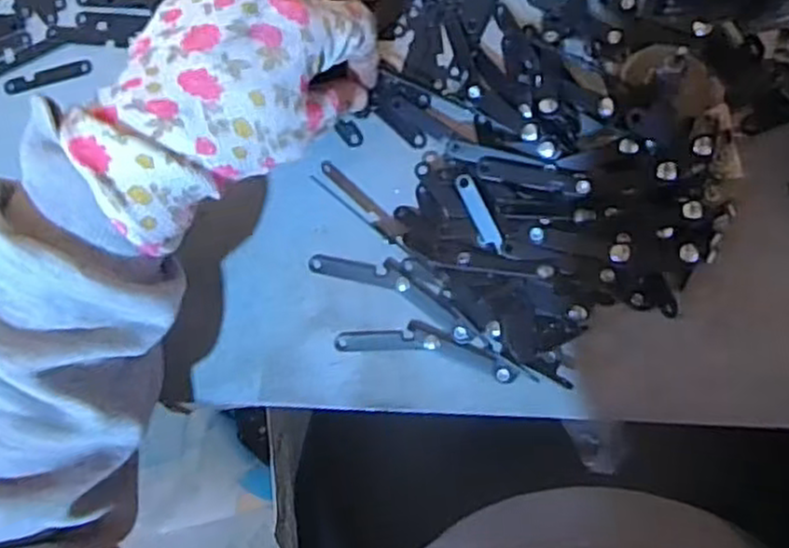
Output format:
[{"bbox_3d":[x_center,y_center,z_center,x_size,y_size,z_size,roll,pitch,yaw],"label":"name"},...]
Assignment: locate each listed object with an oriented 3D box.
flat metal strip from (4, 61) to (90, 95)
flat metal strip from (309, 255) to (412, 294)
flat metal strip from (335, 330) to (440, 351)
[{"bbox_3d":[-0.189,-0.108,0.406,0.054,0.004,0.009,-10,86,9],"label":"flat metal strip"},{"bbox_3d":[-0.018,-0.001,0.370,0.050,0.004,0.010,13,90,10],"label":"flat metal strip"},{"bbox_3d":[-0.004,0.033,0.367,0.051,0.004,0.010,-2,82,14],"label":"flat metal strip"}]

